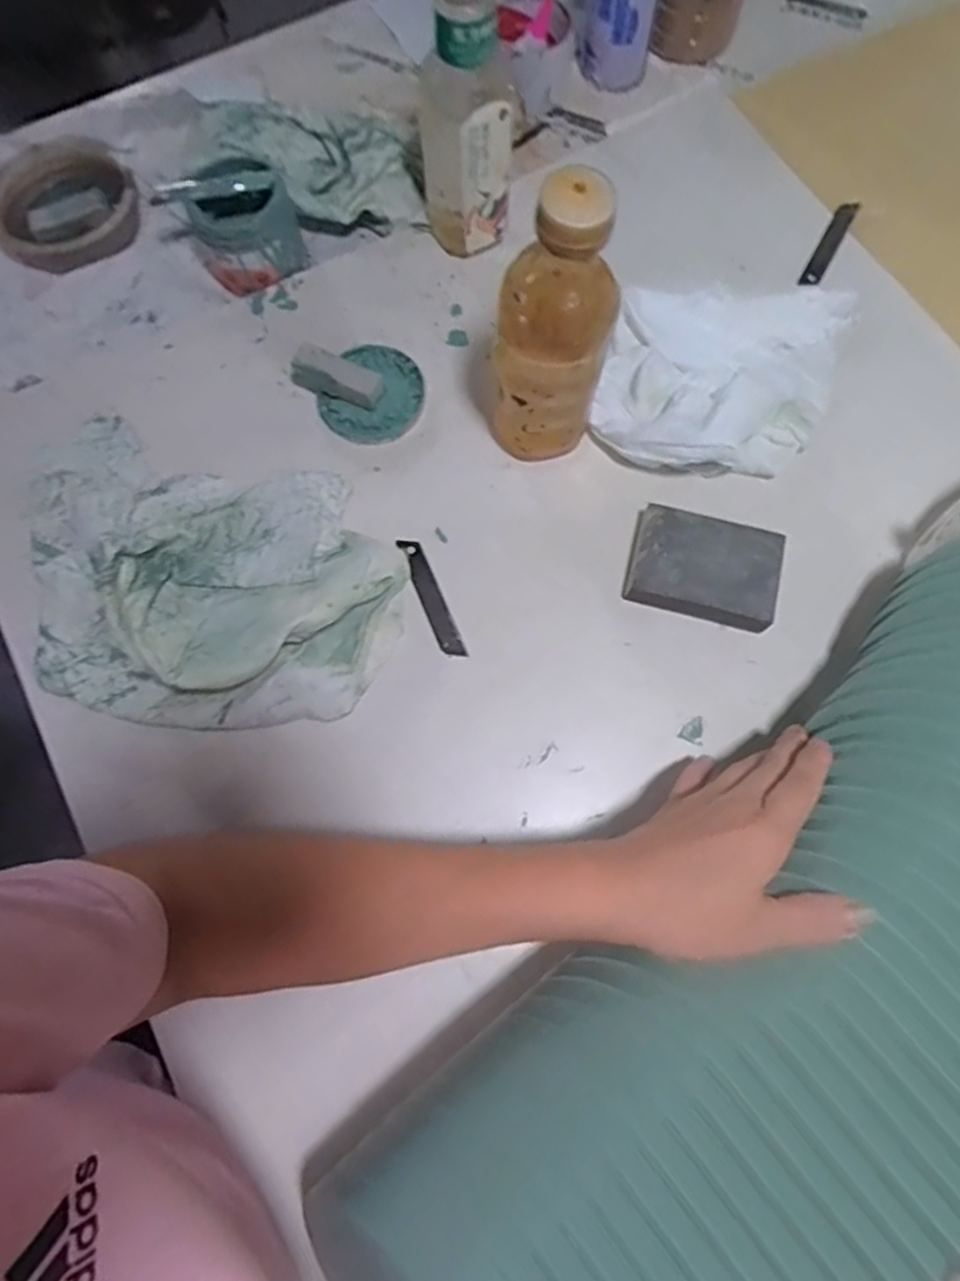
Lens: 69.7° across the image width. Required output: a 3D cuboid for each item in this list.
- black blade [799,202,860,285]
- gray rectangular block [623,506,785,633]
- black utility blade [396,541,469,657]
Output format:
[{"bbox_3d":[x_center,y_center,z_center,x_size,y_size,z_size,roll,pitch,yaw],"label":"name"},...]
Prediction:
[{"bbox_3d":[0.300,-0.340,0.590,0.016,0.004,0.097,30,80,1],"label":"black blade"},{"bbox_3d":[0.160,-0.050,0.497,0.101,0.027,0.075,14,73,6],"label":"gray rectangular block"},{"bbox_3d":[-0.036,-0.032,0.507,0.017,0.007,0.098,-23,73,-6],"label":"black utility blade"}]

